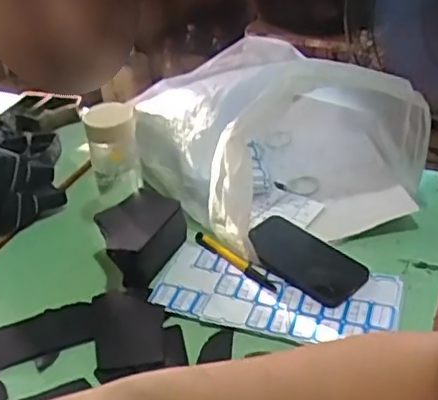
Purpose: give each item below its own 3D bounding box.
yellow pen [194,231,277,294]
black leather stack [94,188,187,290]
[{"bbox_3d":[0.019,0.070,0.759,0.016,0.013,0.139,-28,41,-30],"label":"yellow pen"},{"bbox_3d":[-0.096,0.043,0.757,0.087,0.063,0.116,11,37,21],"label":"black leather stack"}]

